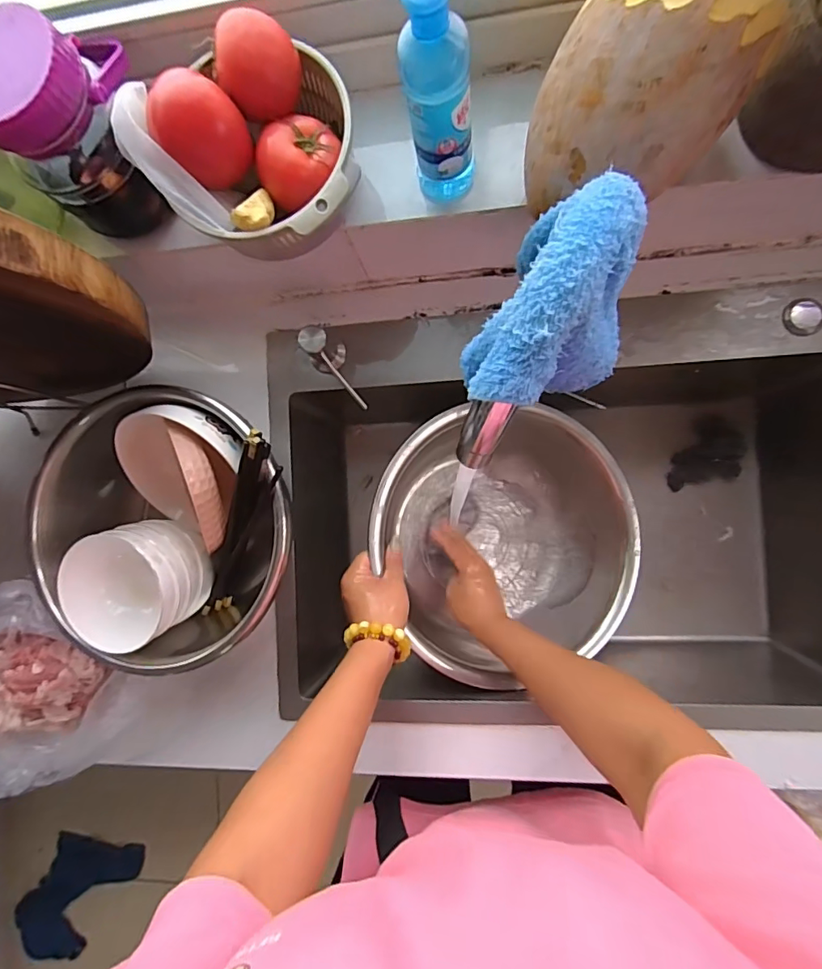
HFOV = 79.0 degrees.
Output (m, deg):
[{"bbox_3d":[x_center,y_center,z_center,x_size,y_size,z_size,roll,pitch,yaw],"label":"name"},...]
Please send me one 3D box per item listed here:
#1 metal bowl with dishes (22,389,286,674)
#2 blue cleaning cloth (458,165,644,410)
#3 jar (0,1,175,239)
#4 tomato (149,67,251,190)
[{"bbox_3d":[-0.242,0.042,0.518,0.265,0.131,0.255,0,88,8],"label":"metal bowl with dishes"},{"bbox_3d":[0.085,-0.089,0.285,0.126,0.123,0.067,-45,83,4],"label":"blue cleaning cloth"},{"bbox_3d":[-0.284,-0.297,0.415,0.108,0.132,0.112,0,88,8],"label":"jar"},{"bbox_3d":[-0.163,-0.276,0.387,0.058,0.055,0.061,43,94,7],"label":"tomato"}]

